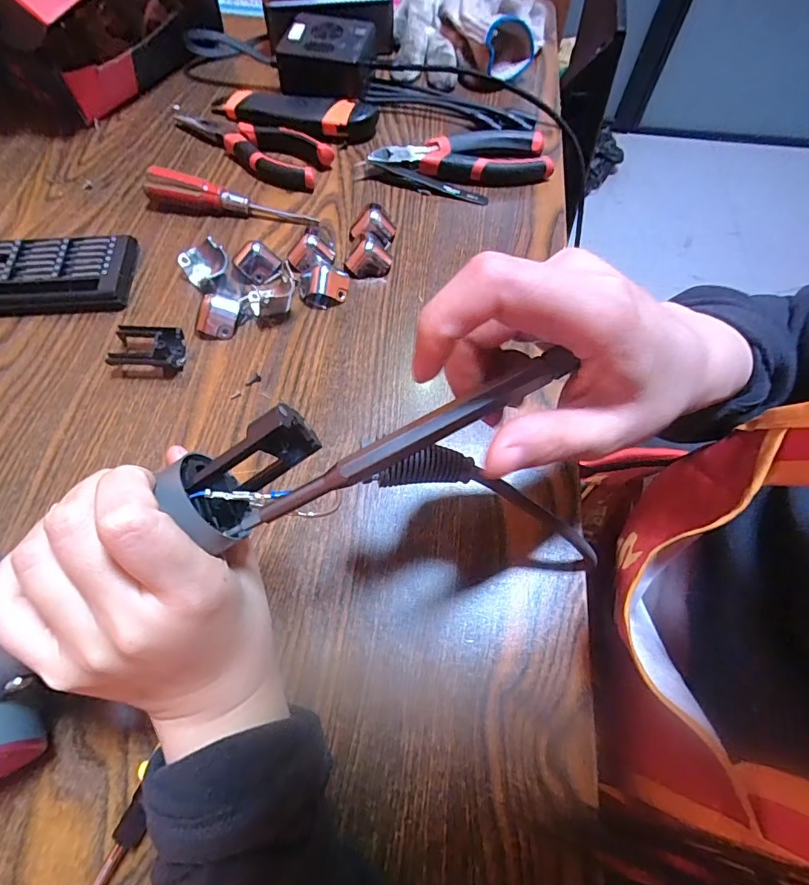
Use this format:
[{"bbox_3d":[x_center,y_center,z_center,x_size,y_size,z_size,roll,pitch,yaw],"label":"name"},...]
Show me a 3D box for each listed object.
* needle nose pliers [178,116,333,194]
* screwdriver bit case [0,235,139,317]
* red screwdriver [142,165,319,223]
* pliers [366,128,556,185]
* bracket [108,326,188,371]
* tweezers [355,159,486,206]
[{"bbox_3d":[-0.139,-0.266,0.419,0.145,0.022,0.045,22,64,9],"label":"needle nose pliers"},{"bbox_3d":[-0.283,-0.123,0.346,0.152,0.017,0.063,-4,64,-5],"label":"screwdriver bit case"},{"bbox_3d":[-0.142,-0.201,0.386,0.136,0.024,0.020,8,63,1],"label":"red screwdriver"},{"bbox_3d":[0.052,-0.253,0.421,0.152,0.023,0.058,-6,64,-5],"label":"pliers"},{"bbox_3d":[-0.174,-0.064,0.321,0.043,0.016,0.030,1,63,-2],"label":"bracket"},{"bbox_3d":[0.014,-0.228,0.411,0.118,0.012,0.014,18,64,7],"label":"tweezers"}]

